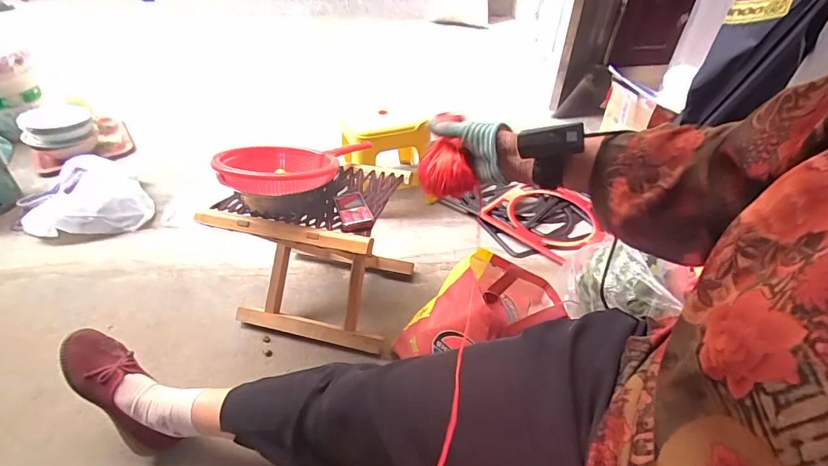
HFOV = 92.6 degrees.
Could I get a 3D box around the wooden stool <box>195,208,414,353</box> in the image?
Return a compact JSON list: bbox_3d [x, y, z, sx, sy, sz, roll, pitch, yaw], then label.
[{"bbox_3d":[-0.204,0.043,0.879,0.334,0.315,0.256,11,42,9],"label":"wooden stool"}]

